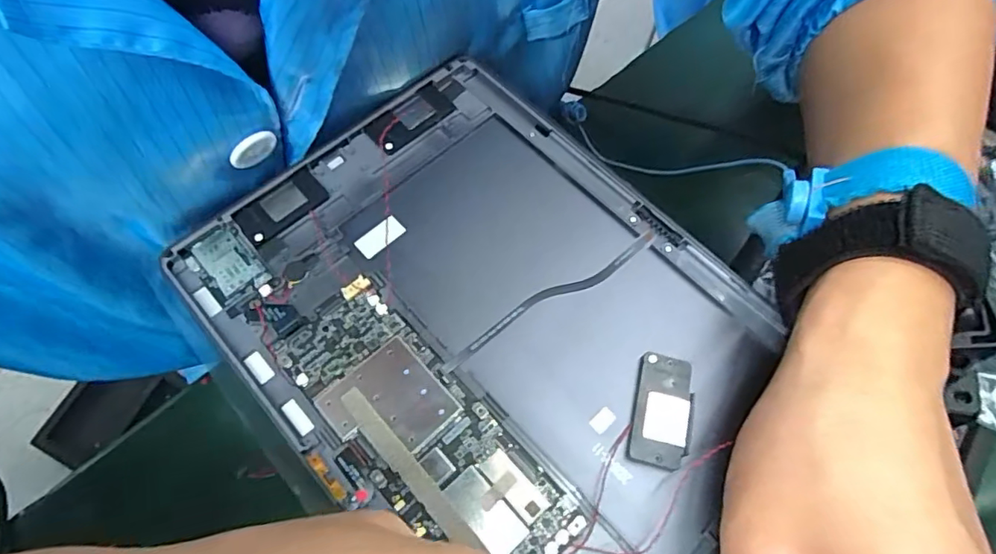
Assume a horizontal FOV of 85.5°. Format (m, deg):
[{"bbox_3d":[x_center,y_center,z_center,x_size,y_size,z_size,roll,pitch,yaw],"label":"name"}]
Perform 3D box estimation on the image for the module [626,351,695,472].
[{"bbox_3d":[0.060,0.049,0.196,0.021,0.004,0.040,15,69,5],"label":"module"}]

